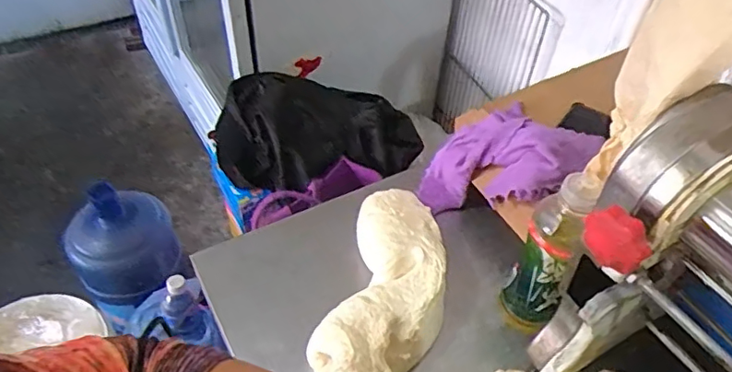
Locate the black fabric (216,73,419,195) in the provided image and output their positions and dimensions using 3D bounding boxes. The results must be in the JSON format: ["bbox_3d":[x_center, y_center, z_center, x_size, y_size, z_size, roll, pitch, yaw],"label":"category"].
[{"bbox_3d":[-0.101,-0.114,1.133,0.395,0.123,0.241,-4,48,-7],"label":"black fabric"}]

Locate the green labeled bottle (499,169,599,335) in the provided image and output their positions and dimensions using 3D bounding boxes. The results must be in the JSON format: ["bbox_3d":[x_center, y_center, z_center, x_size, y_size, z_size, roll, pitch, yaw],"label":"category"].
[{"bbox_3d":[0.191,0.080,0.604,0.054,0.207,0.059,2,48,-2],"label":"green labeled bottle"}]

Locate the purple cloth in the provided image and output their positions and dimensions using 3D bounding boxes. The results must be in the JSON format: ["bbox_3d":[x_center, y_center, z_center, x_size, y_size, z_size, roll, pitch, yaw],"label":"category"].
[{"bbox_3d":[0.183,-0.030,0.777,0.188,0.132,0.148,26,52,19],"label":"purple cloth"}]

